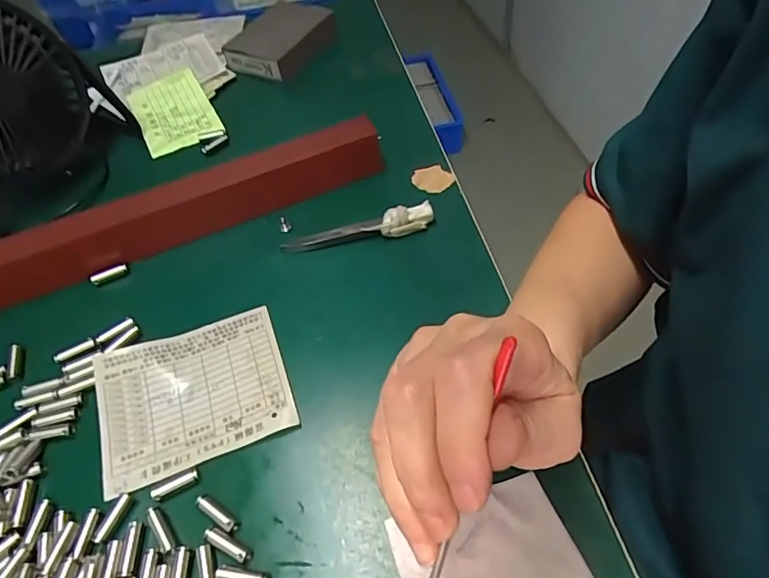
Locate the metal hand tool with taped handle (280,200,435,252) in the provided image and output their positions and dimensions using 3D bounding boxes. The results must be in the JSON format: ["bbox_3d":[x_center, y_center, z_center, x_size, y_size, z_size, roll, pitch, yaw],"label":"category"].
[{"bbox_3d":[-0.018,-0.039,0.364,0.105,0.018,0.013,-14,52,-5],"label":"metal hand tool with taped handle"}]

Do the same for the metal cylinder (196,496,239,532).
[{"bbox_3d":[-0.086,0.114,0.265,0.026,0.005,0.007,28,60,24],"label":"metal cylinder"}]

